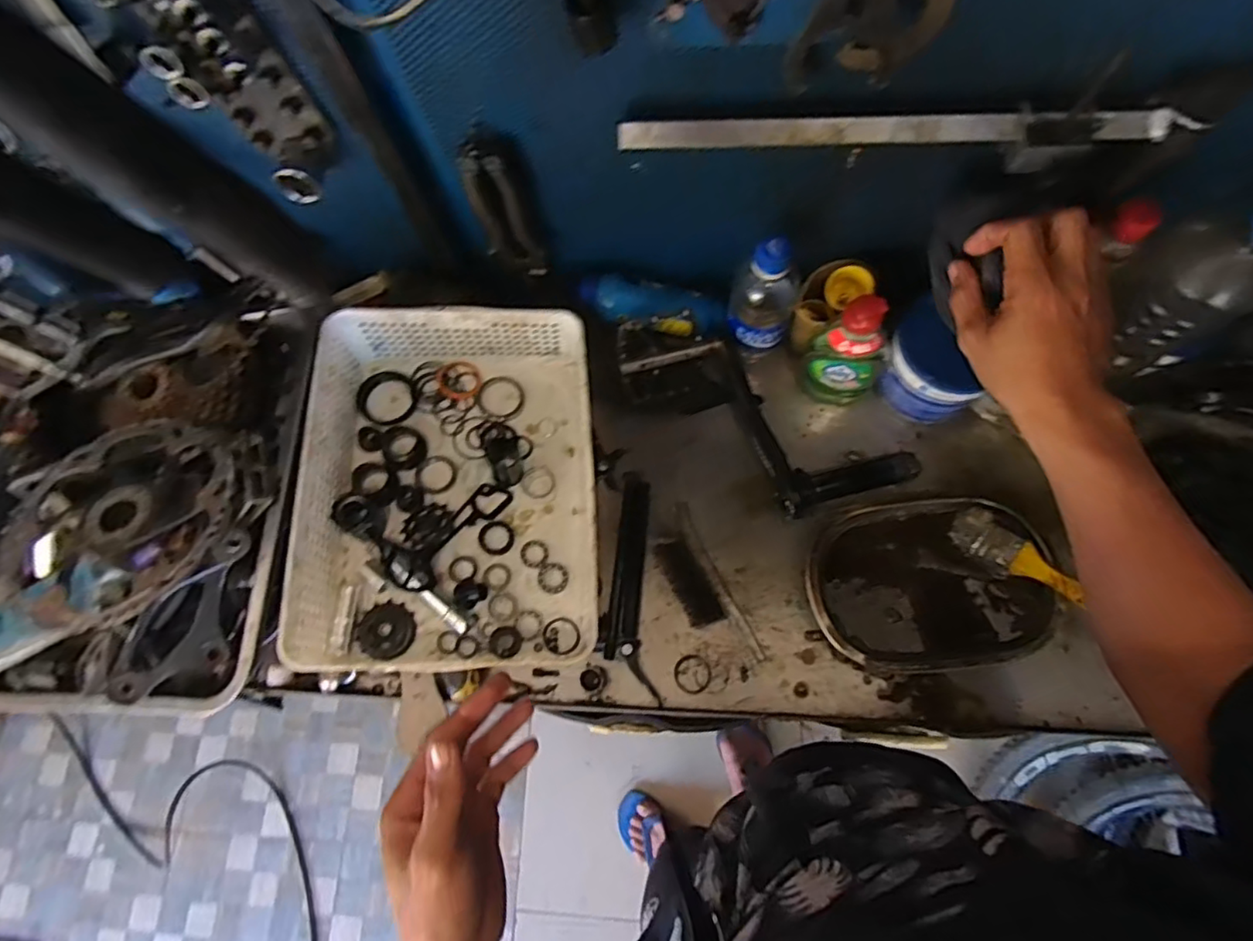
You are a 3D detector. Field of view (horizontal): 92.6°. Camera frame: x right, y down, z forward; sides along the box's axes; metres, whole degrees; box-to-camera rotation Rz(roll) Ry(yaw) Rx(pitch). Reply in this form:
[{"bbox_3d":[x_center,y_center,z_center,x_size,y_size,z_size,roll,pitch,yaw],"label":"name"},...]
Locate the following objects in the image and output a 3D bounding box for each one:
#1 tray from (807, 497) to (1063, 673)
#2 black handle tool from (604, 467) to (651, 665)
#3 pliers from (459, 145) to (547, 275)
[{"bbox_3d":[0.279,0.103,0.560,0.218,0.036,0.154,-7,72,4],"label":"tray"},{"bbox_3d":[0.003,0.090,0.598,0.032,0.031,0.180,4,74,3],"label":"black handle tool"},{"bbox_3d":[-0.107,-0.227,0.536,0.051,0.152,0.014,-3,72,5],"label":"pliers"}]

